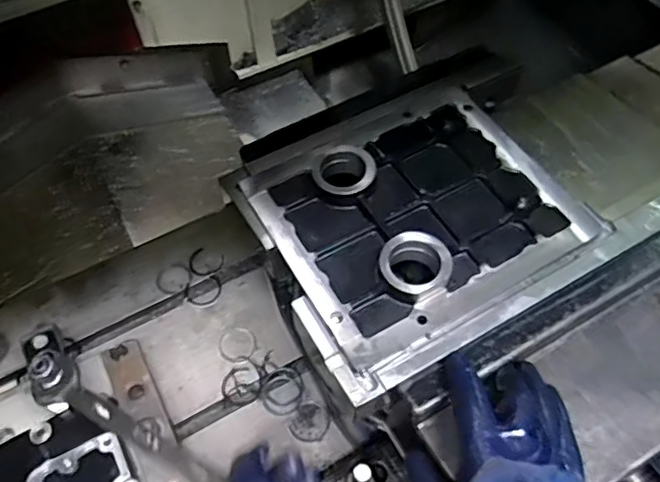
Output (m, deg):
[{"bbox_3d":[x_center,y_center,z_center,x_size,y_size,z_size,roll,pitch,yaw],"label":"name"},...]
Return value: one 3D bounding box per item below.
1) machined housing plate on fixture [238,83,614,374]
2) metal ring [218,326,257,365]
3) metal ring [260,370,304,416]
[{"bbox_3d":[0.077,-0.036,0.518,0.253,0.031,0.216,-27,60,-15],"label":"machined housing plate on fixture"},{"bbox_3d":[-0.107,0.119,0.674,0.042,0.004,0.046,-1,57,1],"label":"metal ring"},{"bbox_3d":[-0.052,0.166,0.641,0.049,0.005,0.050,-1,57,1],"label":"metal ring"}]

